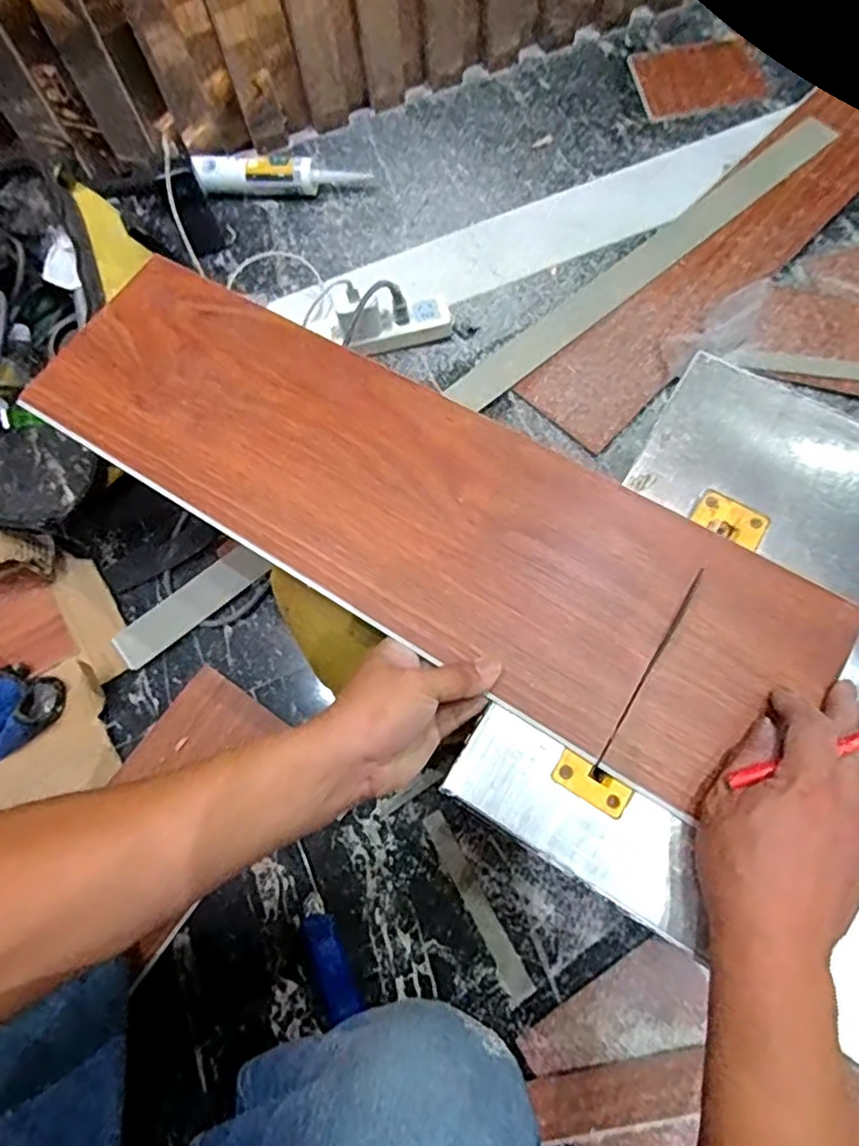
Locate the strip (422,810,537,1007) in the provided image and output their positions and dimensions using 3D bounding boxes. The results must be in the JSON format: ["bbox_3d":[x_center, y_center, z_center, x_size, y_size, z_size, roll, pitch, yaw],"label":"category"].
[{"bbox_3d":[0.046,0.332,0.640,0.024,0.004,0.186,-29,72,-8],"label":"strip"}]

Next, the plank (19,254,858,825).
[{"bbox_3d":[-0.031,-0.062,0.492,0.637,0.015,0.185,30,74,15],"label":"plank"}]

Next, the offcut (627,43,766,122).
[{"bbox_3d":[0.427,-0.798,1.025,0.195,0.011,0.155,-12,70,-2],"label":"offcut"}]

